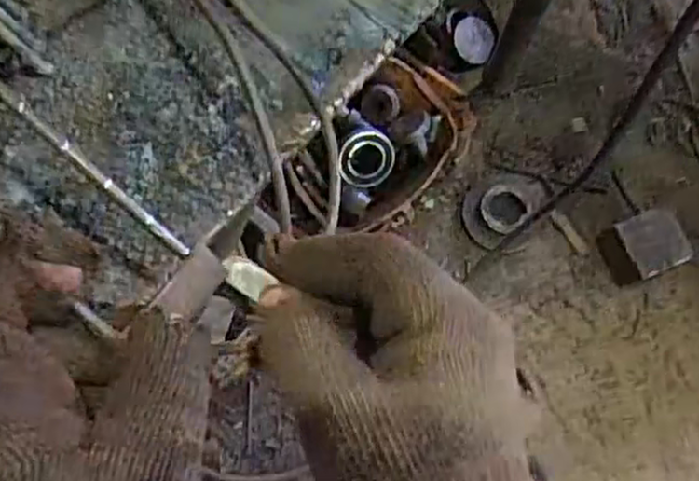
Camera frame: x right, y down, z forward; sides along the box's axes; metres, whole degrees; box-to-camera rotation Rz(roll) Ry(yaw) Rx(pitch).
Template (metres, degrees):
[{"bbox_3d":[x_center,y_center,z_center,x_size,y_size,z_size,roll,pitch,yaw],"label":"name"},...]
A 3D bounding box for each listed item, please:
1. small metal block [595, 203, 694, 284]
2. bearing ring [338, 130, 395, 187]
[{"bbox_3d":[0.486,0.009,1.193,0.110,0.098,0.102,-21,78,-5],"label":"small metal block"},{"bbox_3d":[0.027,-0.123,1.094,0.089,0.027,0.081,-16,107,-12],"label":"bearing ring"}]

